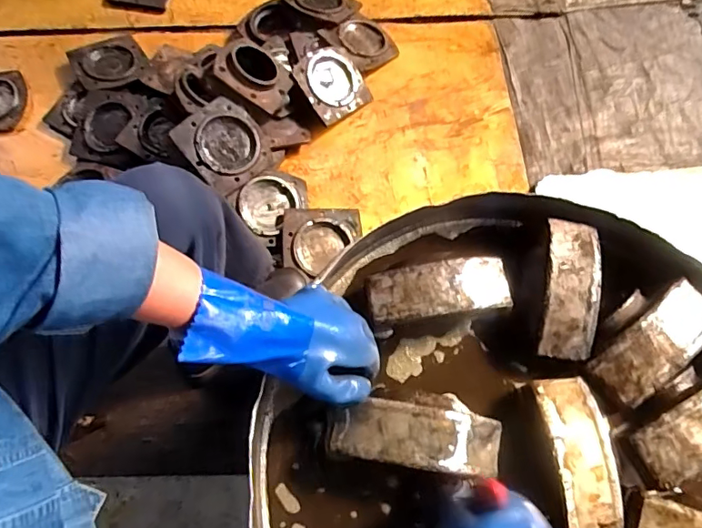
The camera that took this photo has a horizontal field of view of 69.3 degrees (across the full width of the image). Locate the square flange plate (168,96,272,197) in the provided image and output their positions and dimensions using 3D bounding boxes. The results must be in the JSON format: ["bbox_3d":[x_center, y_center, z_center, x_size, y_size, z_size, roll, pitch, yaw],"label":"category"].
[{"bbox_3d":[-0.260,-0.245,1.050,0.162,0.016,0.175,-40,93,-15],"label":"square flange plate"}]

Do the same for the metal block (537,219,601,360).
[{"bbox_3d":[0.252,0.025,0.584,0.061,0.038,0.162,8,69,4],"label":"metal block"}]

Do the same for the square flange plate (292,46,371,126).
[{"bbox_3d":[-0.045,-0.435,1.233,0.175,0.026,0.174,-37,94,-25],"label":"square flange plate"}]

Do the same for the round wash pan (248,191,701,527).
[{"bbox_3d":[0.195,0.198,0.533,0.545,0.097,0.528,0,69,0],"label":"round wash pan"}]

